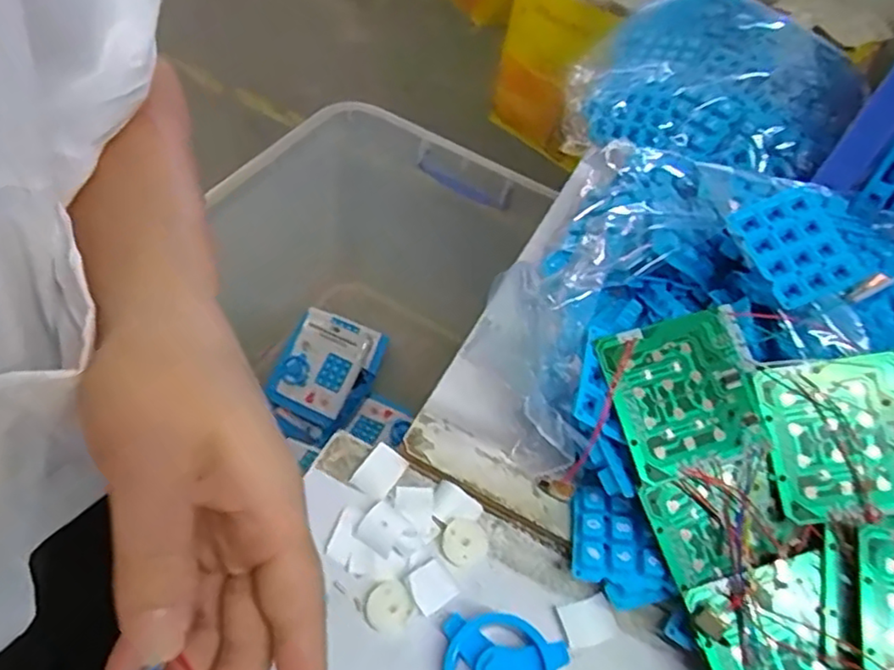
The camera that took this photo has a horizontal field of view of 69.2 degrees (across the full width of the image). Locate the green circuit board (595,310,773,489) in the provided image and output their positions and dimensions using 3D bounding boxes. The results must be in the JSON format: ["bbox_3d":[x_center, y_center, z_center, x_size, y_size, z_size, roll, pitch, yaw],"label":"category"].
[{"bbox_3d":[0.115,0.027,0.311,0.072,0.006,0.070,-14,75,-9],"label":"green circuit board"}]

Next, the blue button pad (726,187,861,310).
[{"bbox_3d":[0.187,-0.049,0.348,0.049,0.012,0.062,-19,69,-5],"label":"blue button pad"}]

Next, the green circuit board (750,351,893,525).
[{"bbox_3d":[0.189,0.046,0.303,0.073,0.006,0.072,-10,76,10],"label":"green circuit board"}]

